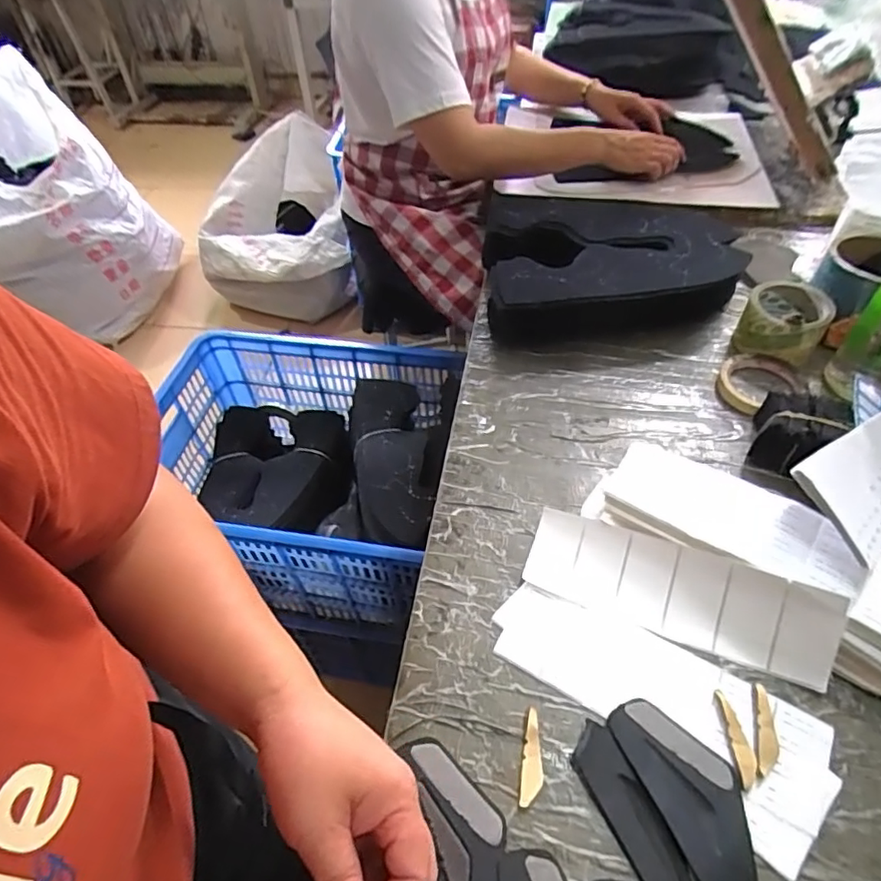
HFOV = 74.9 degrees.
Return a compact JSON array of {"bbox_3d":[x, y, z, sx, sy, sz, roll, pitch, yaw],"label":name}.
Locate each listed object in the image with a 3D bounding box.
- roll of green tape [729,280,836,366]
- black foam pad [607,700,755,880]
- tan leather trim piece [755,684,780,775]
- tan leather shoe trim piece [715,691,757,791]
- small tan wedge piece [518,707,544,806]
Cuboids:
[{"bbox_3d":[0.423,-0.148,0.710,0.100,0.052,0.106,15,52,15],"label":"roll of green tape"},{"bbox_3d":[0.184,0.256,0.417,0.063,0.008,0.138,-21,52,-14],"label":"black foam pad"},{"bbox_3d":[0.248,0.221,0.439,0.015,0.008,0.064,12,52,13],"label":"tan leather trim piece"},{"bbox_3d":[0.226,0.225,0.436,0.014,0.005,0.066,-4,50,0],"label":"tan leather shoe trim piece"},{"bbox_3d":[0.071,0.241,0.438,0.016,0.009,0.065,8,51,10],"label":"small tan wedge piece"}]

